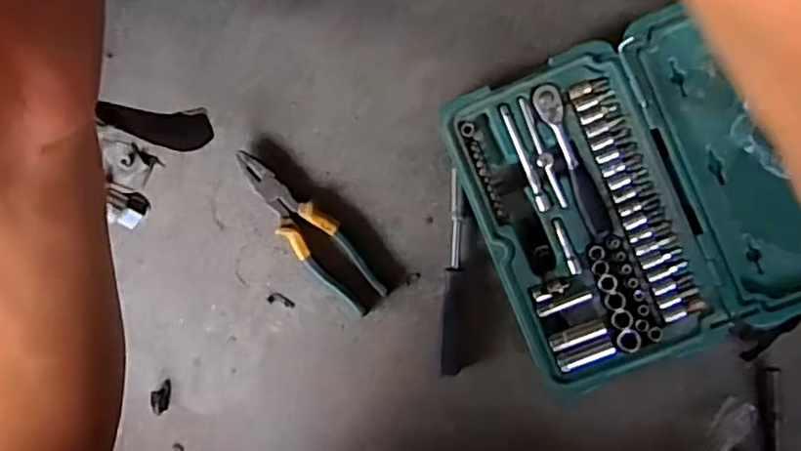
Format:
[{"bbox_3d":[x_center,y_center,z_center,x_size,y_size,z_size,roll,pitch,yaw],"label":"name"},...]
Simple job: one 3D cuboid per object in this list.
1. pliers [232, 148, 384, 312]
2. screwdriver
[{"bbox_3d":[-0.090,0.004,0.632,0.049,0.018,0.190,-39,86,6],"label":"pliers"},{"bbox_3d":[0.050,0.046,0.620,0.019,0.019,0.189,2,91,7],"label":"screwdriver"}]

